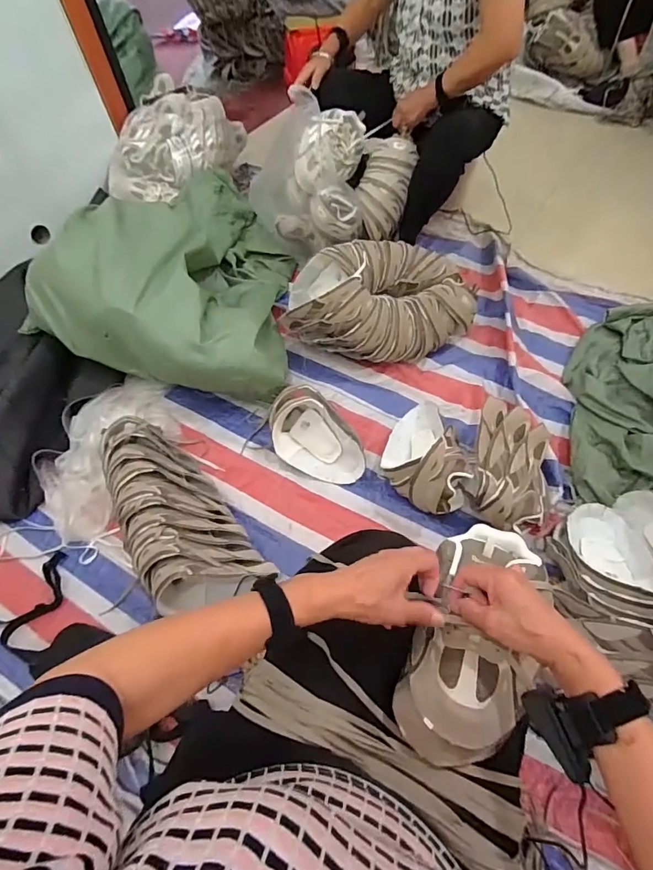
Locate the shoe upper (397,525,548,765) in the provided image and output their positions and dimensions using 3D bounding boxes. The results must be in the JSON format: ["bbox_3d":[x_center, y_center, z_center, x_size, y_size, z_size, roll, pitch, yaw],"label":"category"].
[{"bbox_3d":[0.170,0.213,0.469,0.125,0.056,0.258,22,55,17],"label":"shoe upper"}]

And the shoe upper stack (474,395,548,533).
[{"bbox_3d":[0.387,0.079,0.921,0.154,0.148,0.267,9,58,10],"label":"shoe upper stack"}]

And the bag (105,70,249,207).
[{"bbox_3d":[-0.521,-0.990,1.517,0.345,0.290,0.464,11,59,11],"label":"bag"}]

